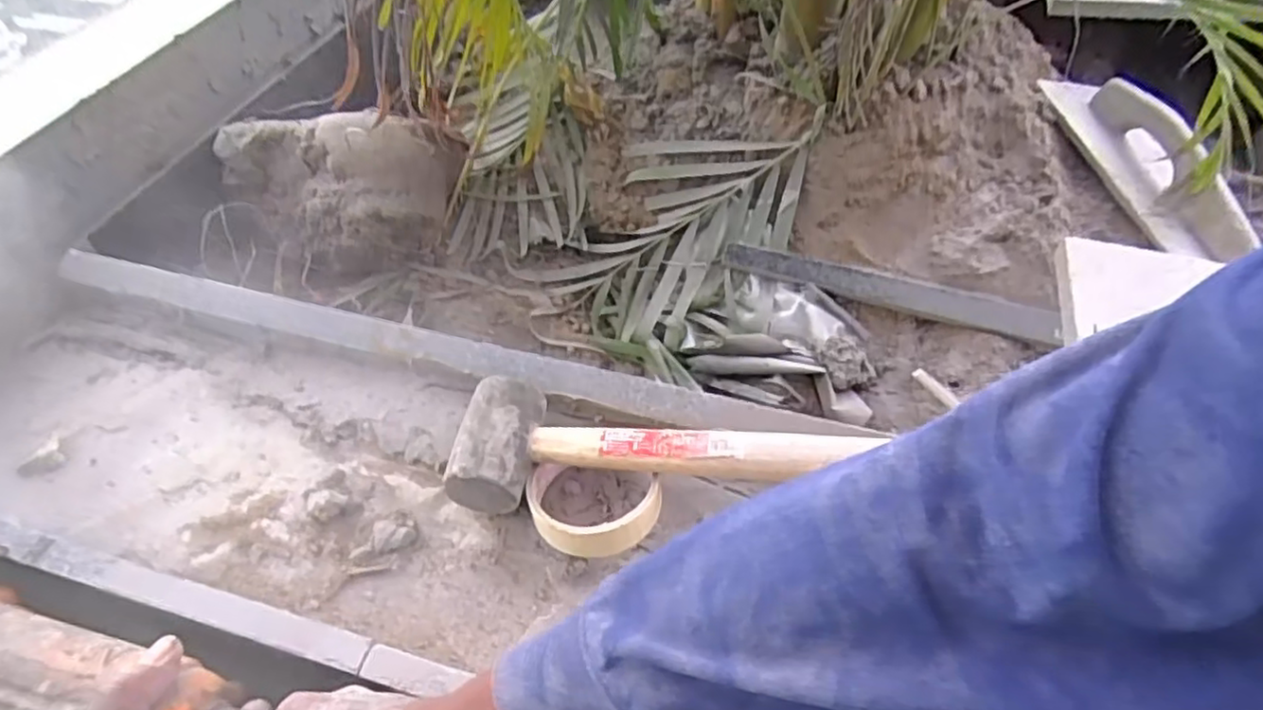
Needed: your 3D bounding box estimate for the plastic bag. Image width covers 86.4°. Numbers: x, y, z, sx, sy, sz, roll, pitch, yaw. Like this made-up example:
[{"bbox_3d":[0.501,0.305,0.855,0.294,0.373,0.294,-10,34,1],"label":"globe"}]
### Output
[{"bbox_3d":[0.162,-0.027,0.649,0.151,0.035,0.077,27,57,24],"label":"plastic bag"}]

